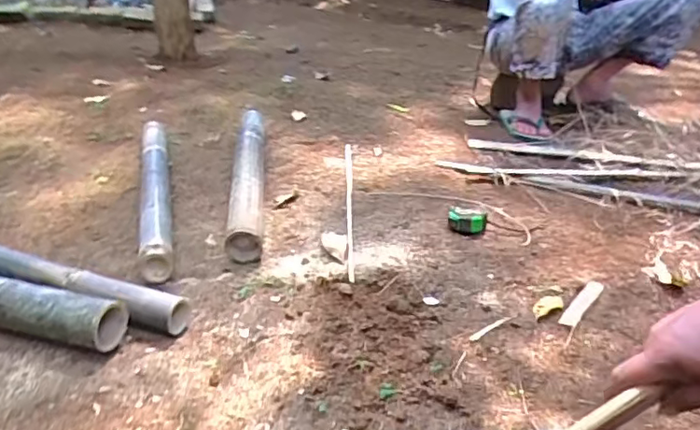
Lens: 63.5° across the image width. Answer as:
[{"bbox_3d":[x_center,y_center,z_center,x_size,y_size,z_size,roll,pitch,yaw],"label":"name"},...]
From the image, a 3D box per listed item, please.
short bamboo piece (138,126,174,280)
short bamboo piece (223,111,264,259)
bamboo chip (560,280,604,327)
[{"bbox_3d":[-0.434,-0.074,1.260,0.059,0.063,0.707,-6,28,-16],"label":"short bamboo piece"},{"bbox_3d":[-0.233,-0.098,1.302,0.068,0.080,0.653,-2,27,-8],"label":"short bamboo piece"},{"bbox_3d":[0.386,0.144,0.940,0.028,0.008,0.142,23,34,34],"label":"bamboo chip"}]

